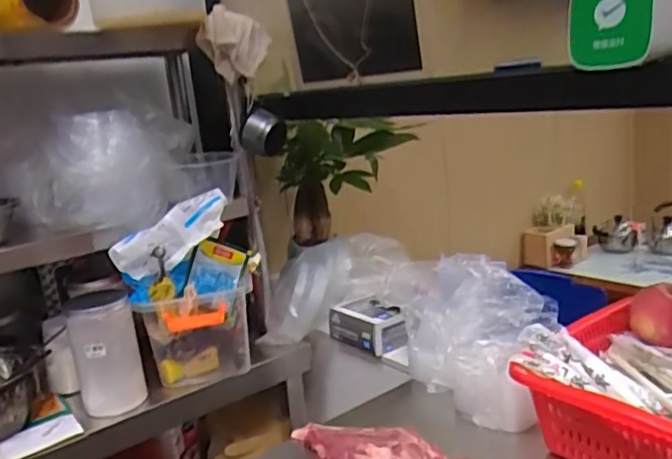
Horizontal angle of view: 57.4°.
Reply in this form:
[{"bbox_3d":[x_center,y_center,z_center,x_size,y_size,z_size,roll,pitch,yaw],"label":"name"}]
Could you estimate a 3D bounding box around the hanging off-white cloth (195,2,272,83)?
[{"bbox_3d":[-0.192,-0.352,1.156,0.153,0.130,0.164,-7,13,-5],"label":"hanging off-white cloth"}]

